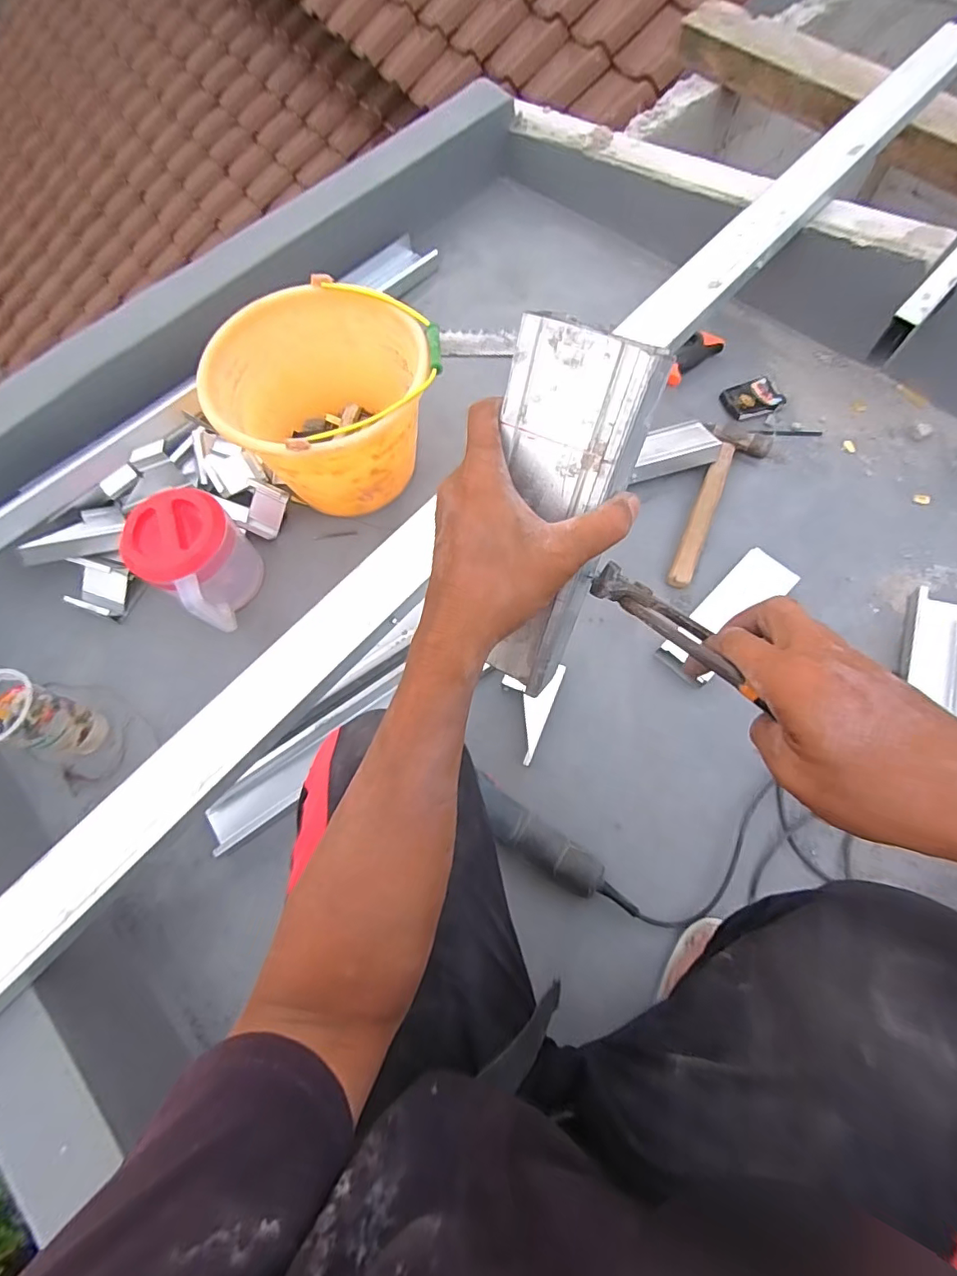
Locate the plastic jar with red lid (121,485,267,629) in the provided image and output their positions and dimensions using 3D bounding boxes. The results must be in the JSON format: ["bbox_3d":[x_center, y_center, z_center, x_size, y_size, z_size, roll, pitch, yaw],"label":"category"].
[{"bbox_3d":[-0.389,-0.111,0.736,0.145,0.151,0.134,-1,70,2],"label":"plastic jar with red lid"}]

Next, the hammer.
[{"bbox_3d":[0.382,-0.205,0.812,0.106,0.026,0.302,17,72,8],"label":"hammer"}]

